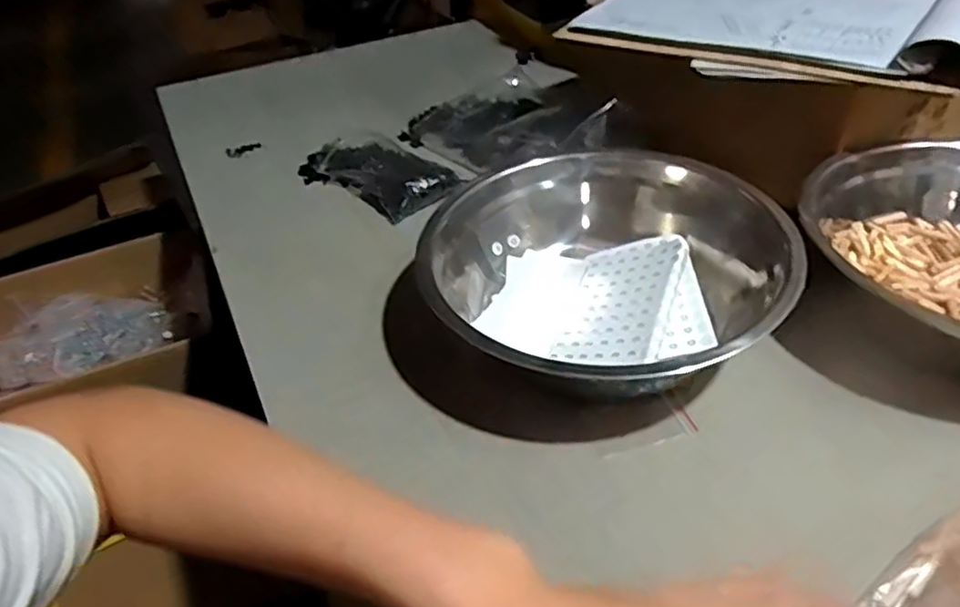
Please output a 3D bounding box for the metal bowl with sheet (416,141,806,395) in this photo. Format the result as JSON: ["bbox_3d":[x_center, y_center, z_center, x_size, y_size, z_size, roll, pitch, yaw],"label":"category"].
[{"bbox_3d":[0.082,-0.014,0.482,0.229,0.087,0.235,-17,40,-14],"label":"metal bowl with sheet"}]

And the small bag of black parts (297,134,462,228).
[{"bbox_3d":[-0.100,-0.131,0.672,0.180,0.028,0.081,28,50,35],"label":"small bag of black parts"}]

